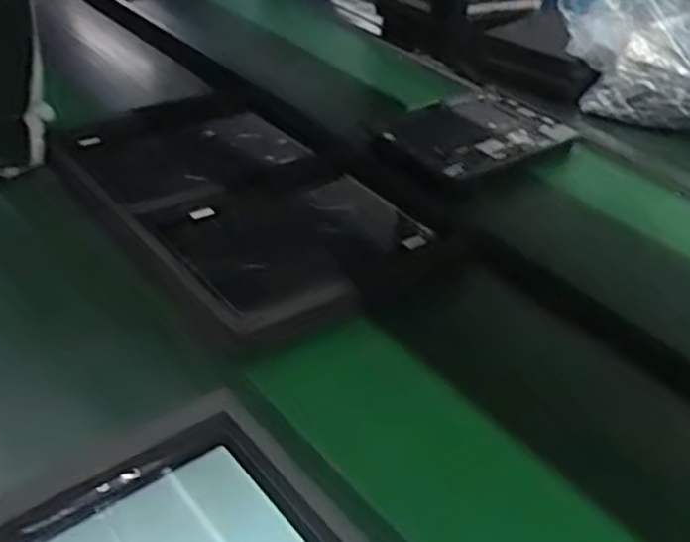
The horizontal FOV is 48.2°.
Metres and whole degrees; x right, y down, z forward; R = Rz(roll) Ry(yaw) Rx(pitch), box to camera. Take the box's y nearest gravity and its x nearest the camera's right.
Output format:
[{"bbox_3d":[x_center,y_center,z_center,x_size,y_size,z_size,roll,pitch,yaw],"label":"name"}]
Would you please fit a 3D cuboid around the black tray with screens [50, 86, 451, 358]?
[{"bbox_3d":[-0.116,-0.083,0.851,0.297,0.050,0.416,-23,49,-33],"label":"black tray with screens"}]

